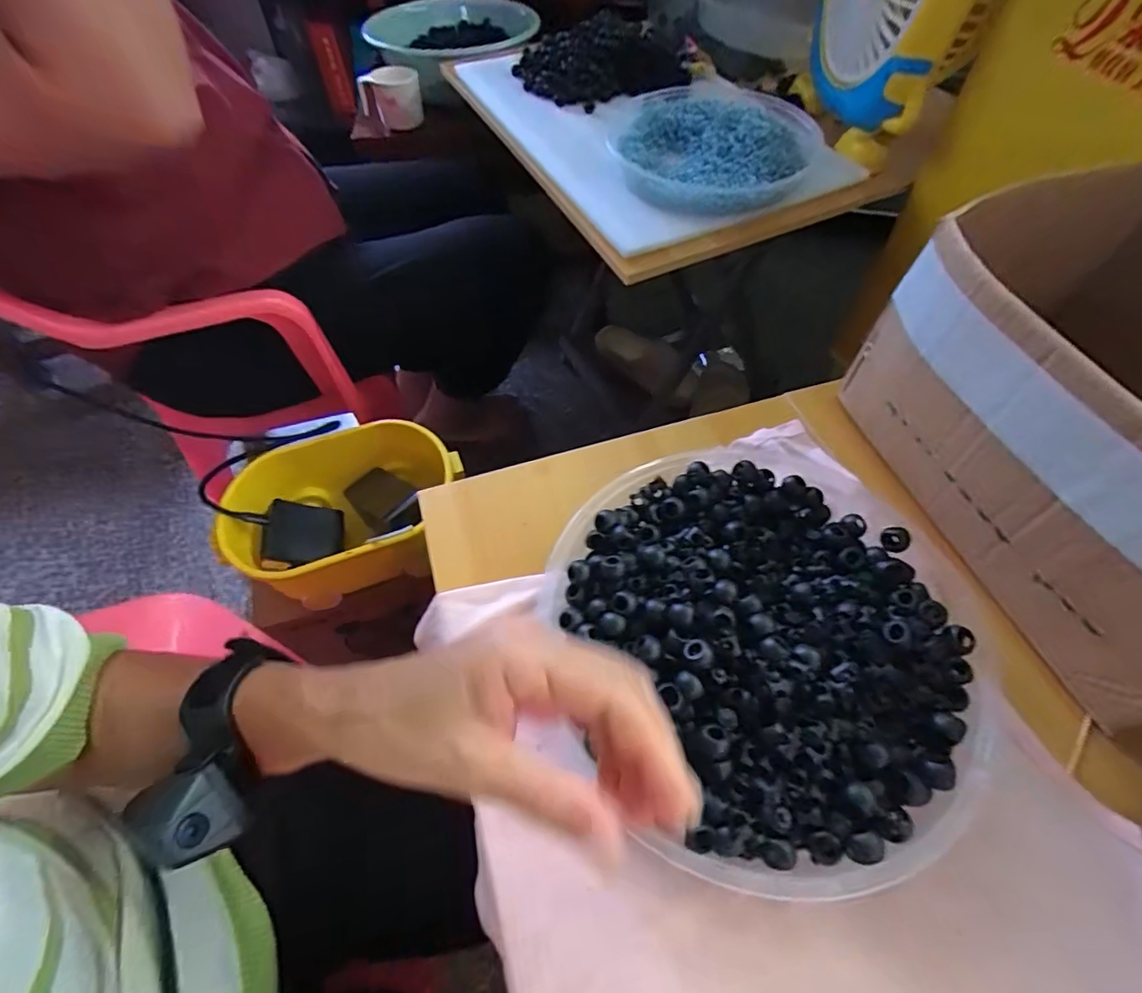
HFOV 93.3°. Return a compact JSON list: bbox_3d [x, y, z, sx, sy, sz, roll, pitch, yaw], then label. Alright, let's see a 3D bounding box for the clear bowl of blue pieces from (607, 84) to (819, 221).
[{"bbox_3d":[0.164,-0.413,0.629,0.226,0.051,0.224,-1,56,1],"label":"clear bowl of blue pieces"}]

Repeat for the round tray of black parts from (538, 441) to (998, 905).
[{"bbox_3d":[0.102,0.073,0.300,0.225,0.041,0.234,-1,56,1],"label":"round tray of black parts"}]

